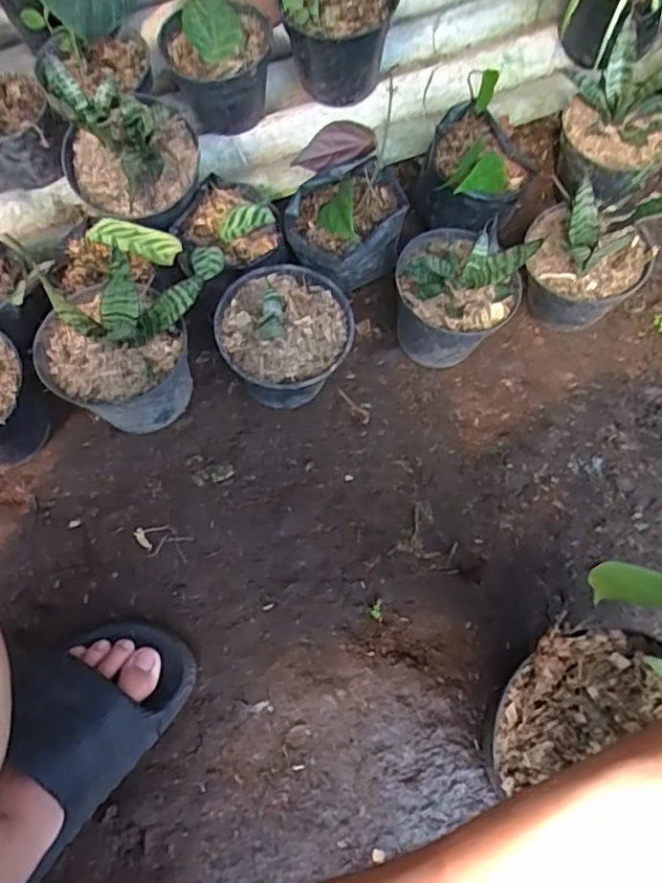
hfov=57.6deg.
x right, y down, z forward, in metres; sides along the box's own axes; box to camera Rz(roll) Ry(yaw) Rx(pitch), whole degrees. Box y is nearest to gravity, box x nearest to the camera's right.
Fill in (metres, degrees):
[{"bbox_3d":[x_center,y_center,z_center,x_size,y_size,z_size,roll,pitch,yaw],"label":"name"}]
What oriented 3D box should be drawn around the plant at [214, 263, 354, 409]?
[{"bbox_3d":[-0.042,-0.099,0.572,0.122,0.144,0.124,-8,68,-2],"label":"plant"}]

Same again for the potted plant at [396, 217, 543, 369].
[{"bbox_3d":[0.124,-0.149,0.591,0.111,0.146,0.115,0,68,1],"label":"potted plant"}]

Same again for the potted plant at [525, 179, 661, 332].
[{"bbox_3d":[0.252,-0.181,0.595,0.116,0.162,0.104,27,71,11],"label":"potted plant"}]

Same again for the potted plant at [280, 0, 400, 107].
[{"bbox_3d":[0.009,-0.460,0.679,0.122,0.103,0.118,-1,70,2],"label":"potted plant"}]

